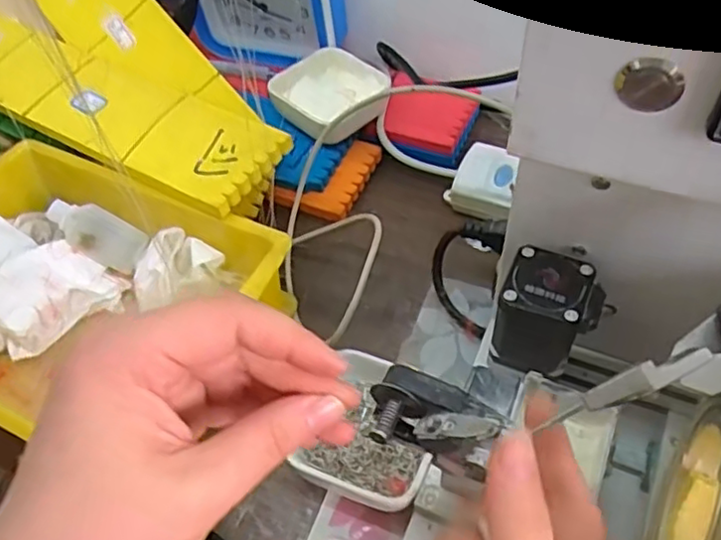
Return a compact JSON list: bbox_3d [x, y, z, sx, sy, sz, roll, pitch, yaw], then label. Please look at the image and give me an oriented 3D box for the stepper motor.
[{"bbox_3d":[0.099,0.027,0.347,0.048,0.053,0.052,18,56,17],"label":"stepper motor"}]

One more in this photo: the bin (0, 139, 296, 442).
[{"bbox_3d":[-0.189,0.022,0.426,0.246,0.069,0.177,21,57,19],"label":"bin"}]

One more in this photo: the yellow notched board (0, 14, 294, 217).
[{"bbox_3d":[-0.215,-0.135,0.503,0.352,0.013,0.085,25,60,22],"label":"yellow notched board"}]

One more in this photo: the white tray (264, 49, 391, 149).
[{"bbox_3d":[-0.027,-0.149,0.543,0.090,0.031,0.075,-38,59,-23],"label":"white tray"}]

